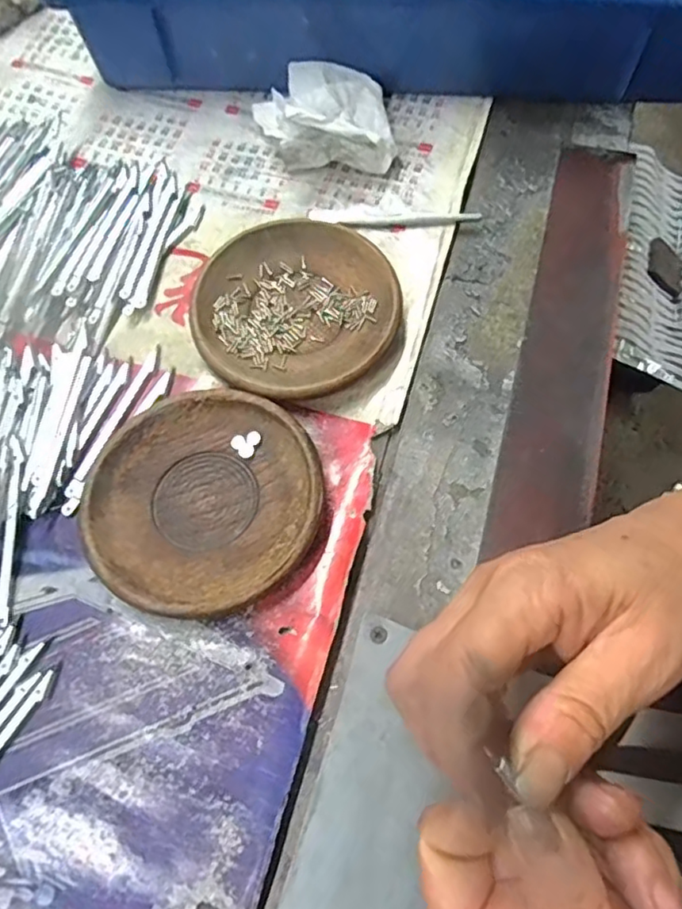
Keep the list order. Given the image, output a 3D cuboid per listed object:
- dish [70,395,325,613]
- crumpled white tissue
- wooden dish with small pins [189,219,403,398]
[{"bbox_3d":[-0.067,0.022,0.300,0.113,0.015,0.107,0,68,0],"label":"dish"},{"bbox_3d":[-0.010,-0.221,0.385,0.088,0.036,0.072,1,68,0],"label":"crumpled white tissue"},{"bbox_3d":[-0.026,-0.083,0.340,0.111,0.015,0.109,0,68,0],"label":"wooden dish with small pins"}]

